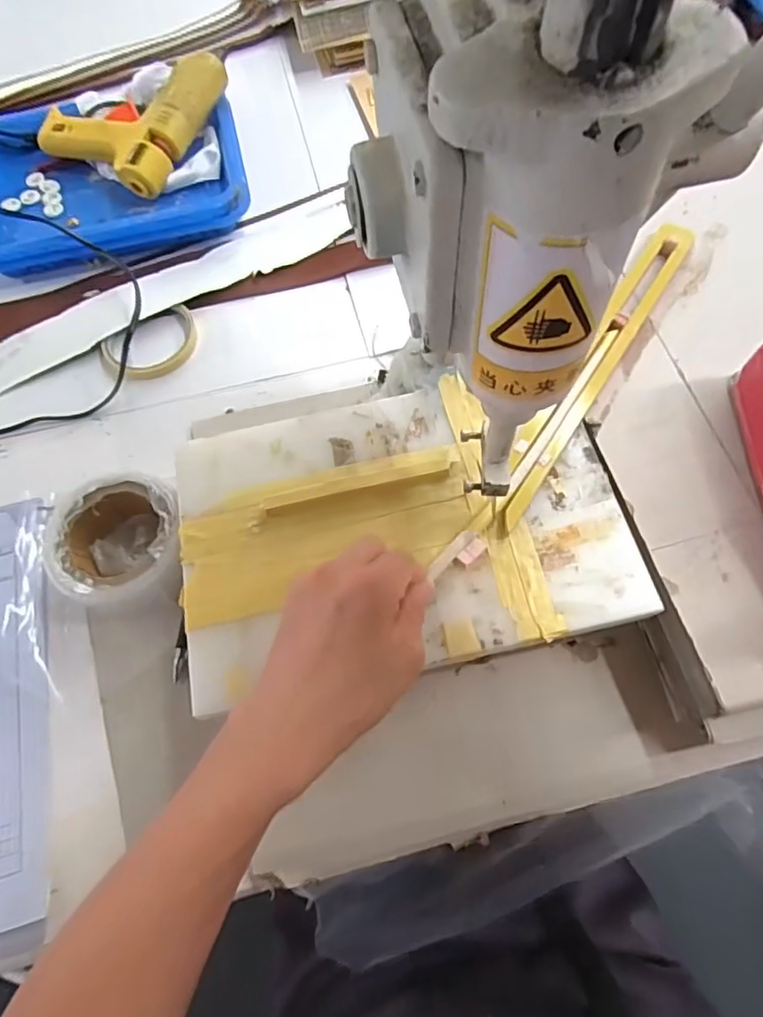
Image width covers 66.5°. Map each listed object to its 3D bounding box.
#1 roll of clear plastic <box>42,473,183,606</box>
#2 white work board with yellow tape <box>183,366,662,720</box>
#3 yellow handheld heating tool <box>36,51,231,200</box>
[{"bbox_3d":[-0.198,0.026,0.446,0.100,0.050,0.104,-1,66,1],"label":"roll of clear plastic"},{"bbox_3d":[0.011,0.007,0.395,0.293,0.018,0.195,-12,66,-4],"label":"white work board with yellow tape"},{"bbox_3d":[-0.261,-0.422,0.630,0.152,0.066,0.160,28,70,14],"label":"yellow handheld heating tool"}]

